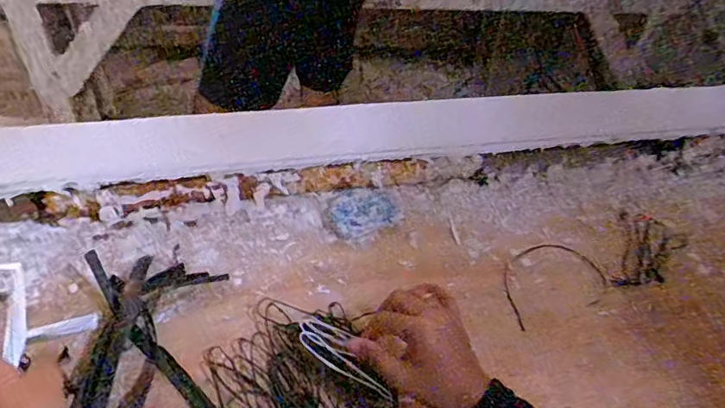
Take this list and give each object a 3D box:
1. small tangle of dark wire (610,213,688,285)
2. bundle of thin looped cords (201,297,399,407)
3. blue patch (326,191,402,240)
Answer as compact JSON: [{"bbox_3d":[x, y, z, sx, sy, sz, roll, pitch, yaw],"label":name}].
[{"bbox_3d":[0.368,0.063,0.678,0.081,0.008,0.150,27,45,22],"label":"small tangle of dark wire"},{"bbox_3d":[-0.062,0.152,0.476,0.137,0.032,0.165,-14,45,-22],"label":"bundle of thin looped cords"},{"bbox_3d":[0.002,0.010,0.657,0.089,0.017,0.059,-18,46,-25],"label":"blue patch"}]

